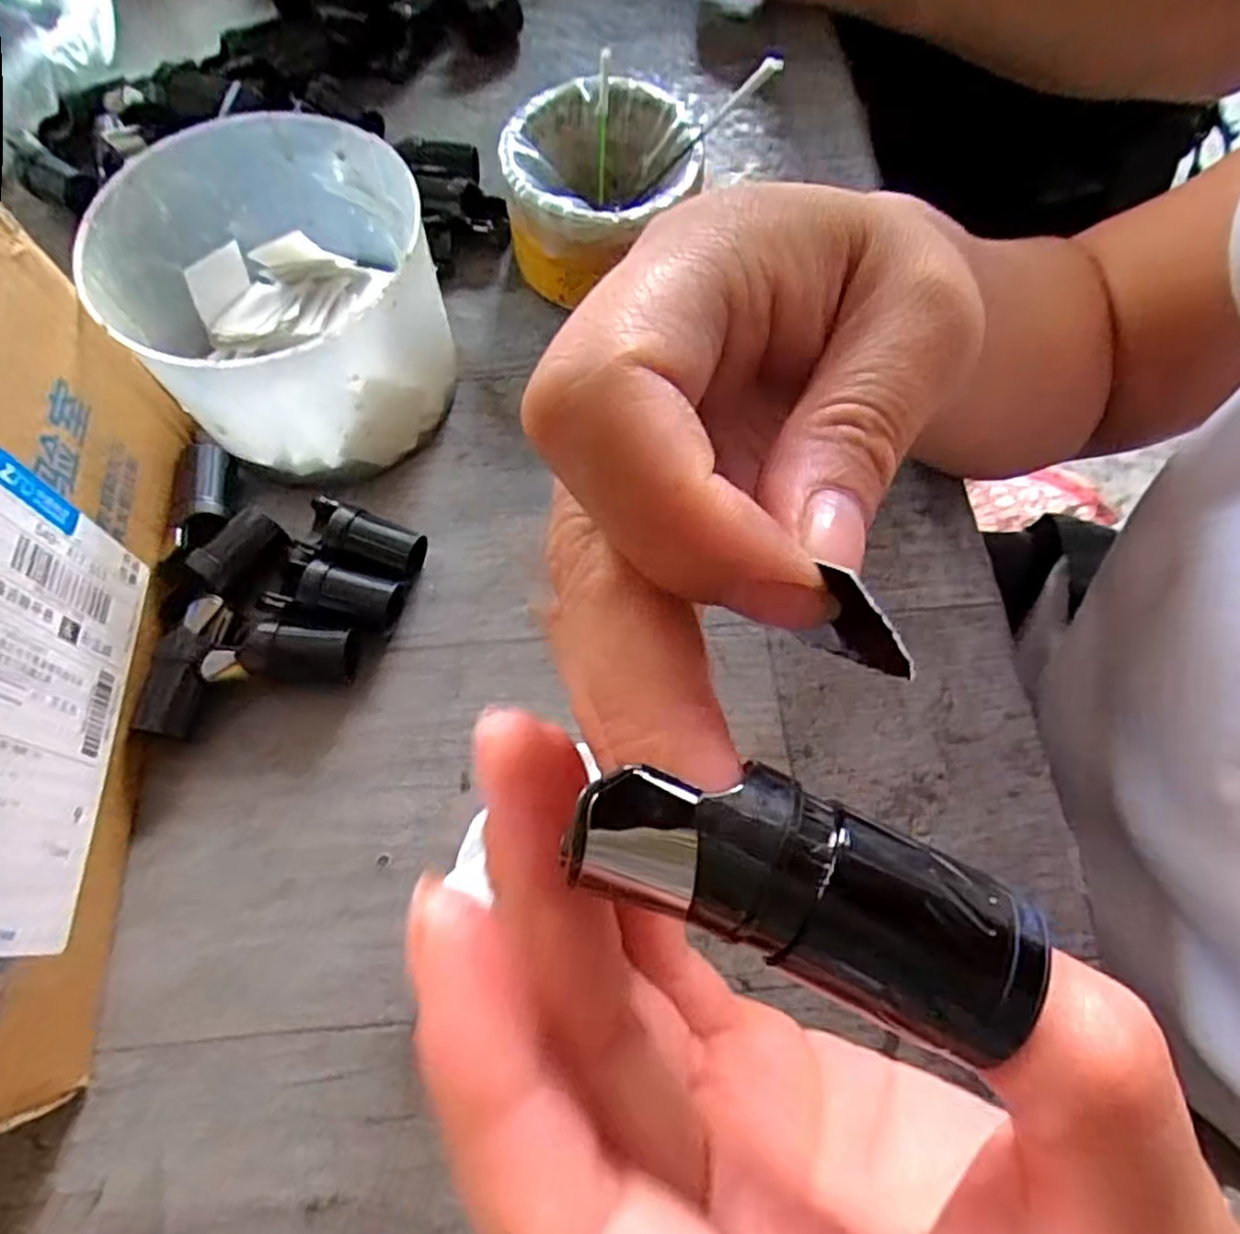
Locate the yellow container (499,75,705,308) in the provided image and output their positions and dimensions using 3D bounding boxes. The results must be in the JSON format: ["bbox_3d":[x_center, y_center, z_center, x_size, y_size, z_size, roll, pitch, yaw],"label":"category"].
[{"bbox_3d":[-0.007,-0.189,0.328,0.085,0.049,0.089,-1,69,-2],"label":"yellow container"}]

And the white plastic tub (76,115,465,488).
[{"bbox_3d":[-0.128,-0.120,0.285,0.109,0.076,0.112,0,69,-1],"label":"white plastic tub"}]

